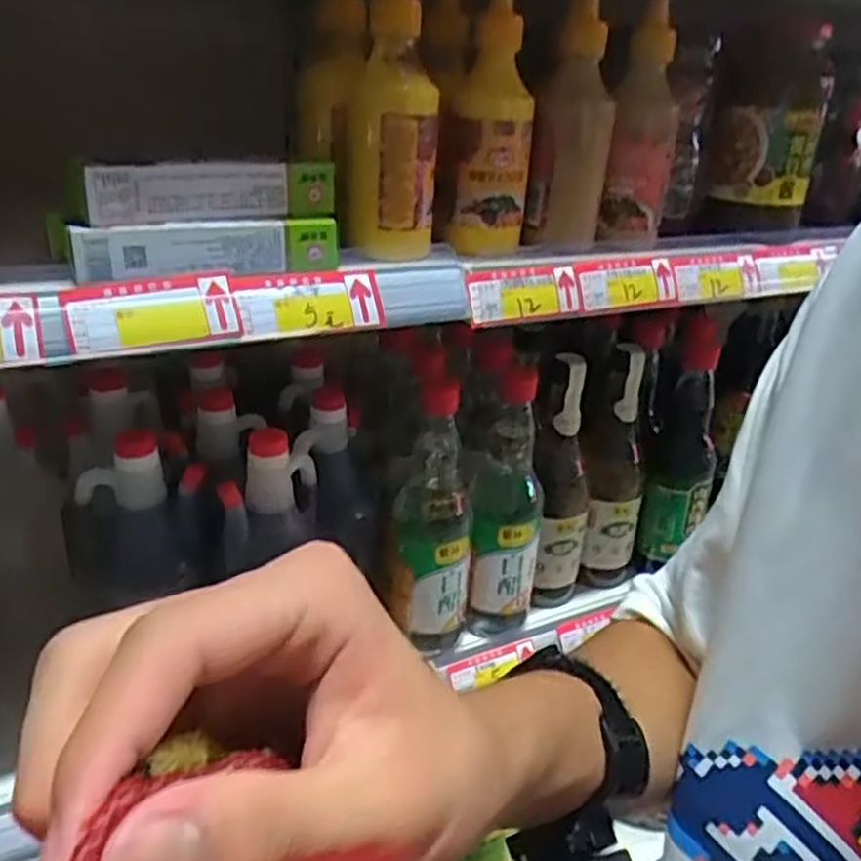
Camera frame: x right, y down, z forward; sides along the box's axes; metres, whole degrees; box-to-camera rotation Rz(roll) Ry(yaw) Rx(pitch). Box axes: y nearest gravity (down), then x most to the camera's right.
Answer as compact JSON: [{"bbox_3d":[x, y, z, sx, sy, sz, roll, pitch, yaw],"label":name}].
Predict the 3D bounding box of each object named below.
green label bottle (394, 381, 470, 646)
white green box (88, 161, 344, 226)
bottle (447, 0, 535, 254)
[{"bbox_3d":[0.004,0.074,0.628,0.061,0.231,0.056,3,26,-1],"label":"green label bottle"},{"bbox_3d":[-0.118,-0.140,0.442,0.150,0.031,0.024,-14,31,-32],"label":"white green box"},{"bbox_3d":[0.045,-0.209,0.516,0.049,0.166,0.045,6,26,4],"label":"bottle"}]

